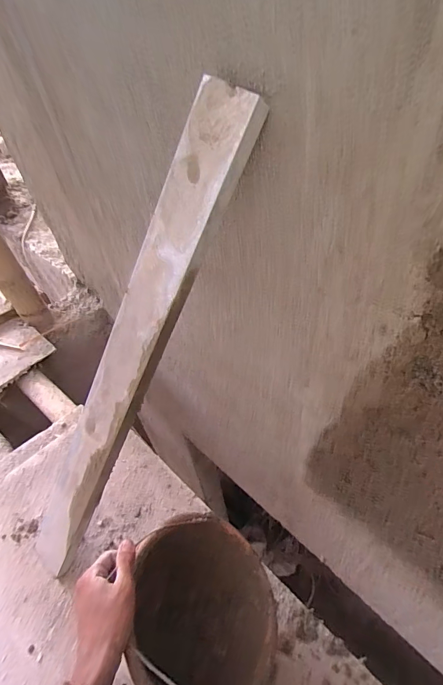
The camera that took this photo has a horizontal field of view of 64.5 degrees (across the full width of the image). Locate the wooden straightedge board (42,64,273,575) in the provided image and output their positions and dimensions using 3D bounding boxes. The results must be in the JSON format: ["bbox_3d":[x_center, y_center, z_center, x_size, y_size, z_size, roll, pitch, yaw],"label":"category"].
[{"bbox_3d":[-0.146,0.061,0.499,0.079,0.758,0.019,36,24,21],"label":"wooden straightedge board"}]

